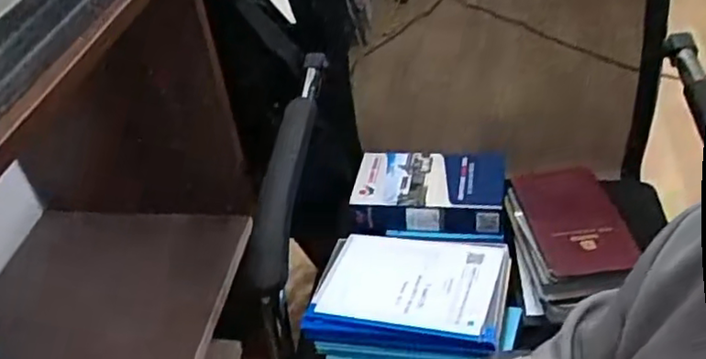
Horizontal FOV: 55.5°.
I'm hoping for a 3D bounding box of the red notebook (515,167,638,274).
[{"bbox_3d":[0.260,0.041,0.803,0.107,0.019,0.191,-6,38,2],"label":"red notebook"}]

